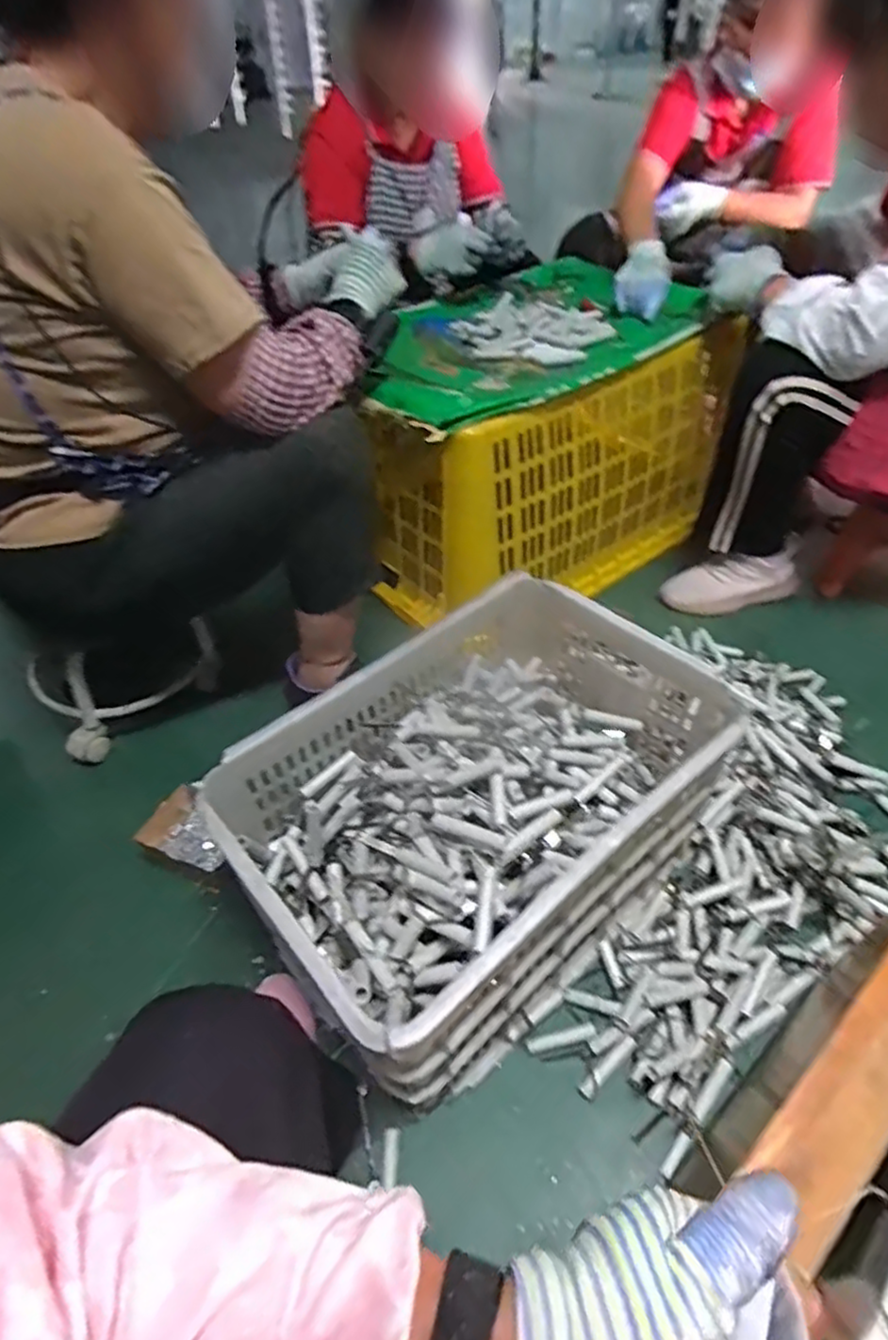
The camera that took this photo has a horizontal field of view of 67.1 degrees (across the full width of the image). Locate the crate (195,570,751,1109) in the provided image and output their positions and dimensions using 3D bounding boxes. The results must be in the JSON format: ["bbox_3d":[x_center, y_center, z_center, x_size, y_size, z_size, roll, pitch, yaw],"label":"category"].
[{"bbox_3d":[0.050,0.162,0.810,0.540,0.268,0.358,-34,53,-26],"label":"crate"}]

